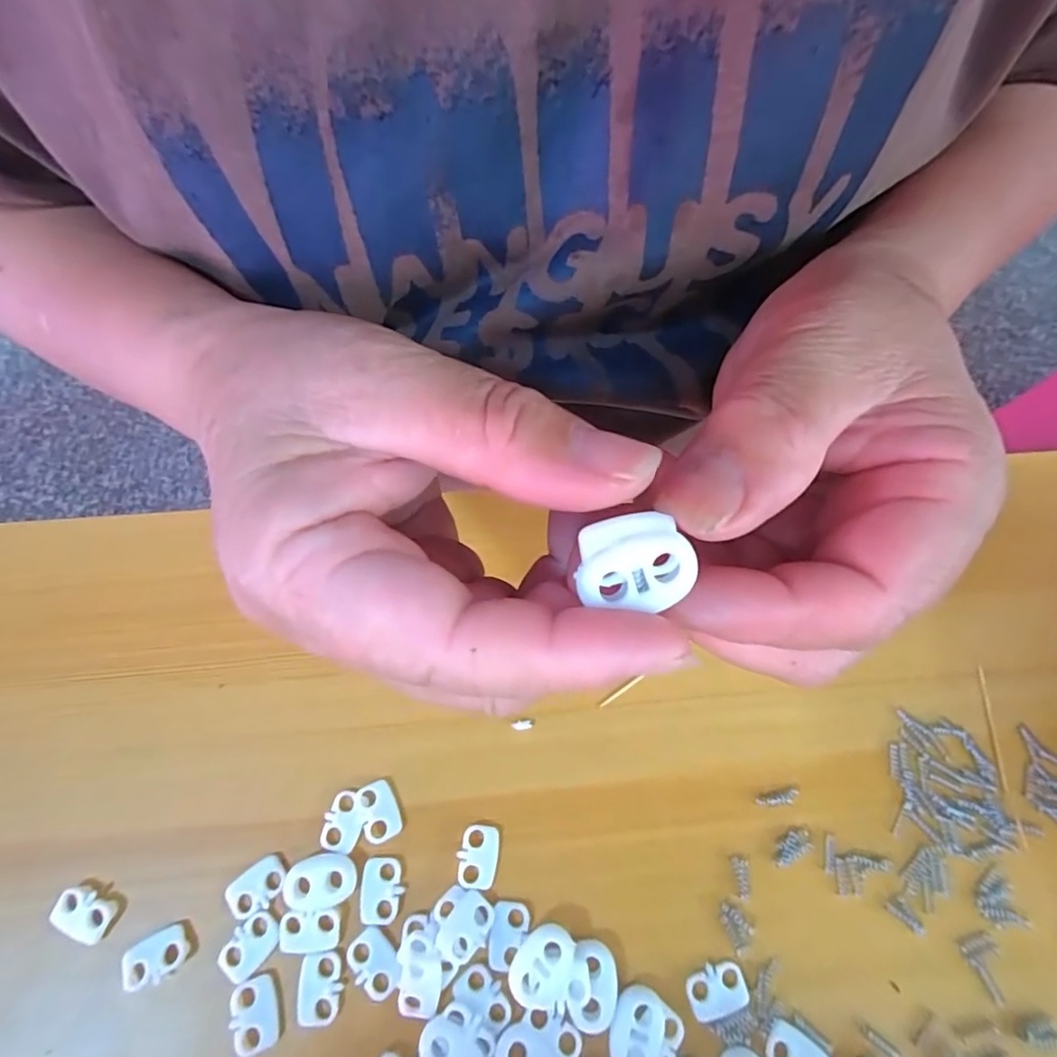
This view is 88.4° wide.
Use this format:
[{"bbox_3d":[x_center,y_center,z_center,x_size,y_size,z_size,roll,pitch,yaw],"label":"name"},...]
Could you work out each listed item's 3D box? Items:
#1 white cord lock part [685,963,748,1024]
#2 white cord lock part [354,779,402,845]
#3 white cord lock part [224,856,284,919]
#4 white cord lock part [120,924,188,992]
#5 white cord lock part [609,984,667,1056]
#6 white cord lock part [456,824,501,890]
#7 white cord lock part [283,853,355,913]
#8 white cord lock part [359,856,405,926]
[{"bbox_3d":[0.058,0.143,0.167,0.018,0.004,0.013,-20,69,-8],"label":"white cord lock part"},{"bbox_3d":[-0.051,0.096,0.184,0.012,0.004,0.018,-20,69,-8],"label":"white cord lock part"},{"bbox_3d":[-0.088,0.116,0.175,0.018,0.004,0.012,-34,72,-13],"label":"white cord lock part"},{"bbox_3d":[-0.116,0.133,0.169,0.019,0.006,0.012,-25,70,-10],"label":"white cord lock part"},{"bbox_3d":[0.032,0.150,0.162,0.016,0.005,0.021,23,70,9],"label":"white cord lock part"},{"bbox_3d":[-0.017,0.108,0.179,0.013,0.004,0.018,13,68,5],"label":"white cord lock part"},{"bbox_3d":[-0.068,0.114,0.175,0.022,0.004,0.015,-9,68,-4],"label":"white cord lock part"},{"bbox_3d":[-0.048,0.117,0.176,0.013,0.004,0.018,3,68,1],"label":"white cord lock part"}]

